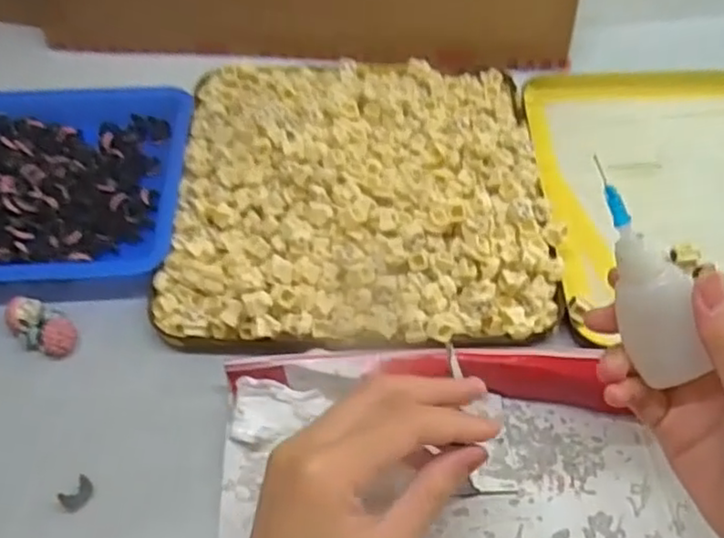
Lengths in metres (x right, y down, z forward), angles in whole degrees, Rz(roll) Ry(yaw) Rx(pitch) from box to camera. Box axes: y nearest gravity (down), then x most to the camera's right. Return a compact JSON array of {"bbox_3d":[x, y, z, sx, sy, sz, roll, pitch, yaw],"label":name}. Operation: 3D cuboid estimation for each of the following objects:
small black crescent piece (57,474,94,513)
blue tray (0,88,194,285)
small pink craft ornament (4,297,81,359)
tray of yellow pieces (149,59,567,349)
[{"bbox_3d":[-0.140,0.111,0.327,0.011,0.009,0.016,32,59,23],"label":"small black crescent piece"},{"bbox_3d":[-0.227,-0.066,0.442,0.213,0.027,0.178,-3,52,-2],"label":"blue tray"},{"bbox_3d":[-0.183,0.034,0.381,0.039,0.022,0.026,33,59,24],"label":"small pink craft ornament"},{"bbox_3d":[-0.001,-0.059,0.432,0.232,0.033,0.235,0,52,1],"label":"tray of yellow pieces"}]

